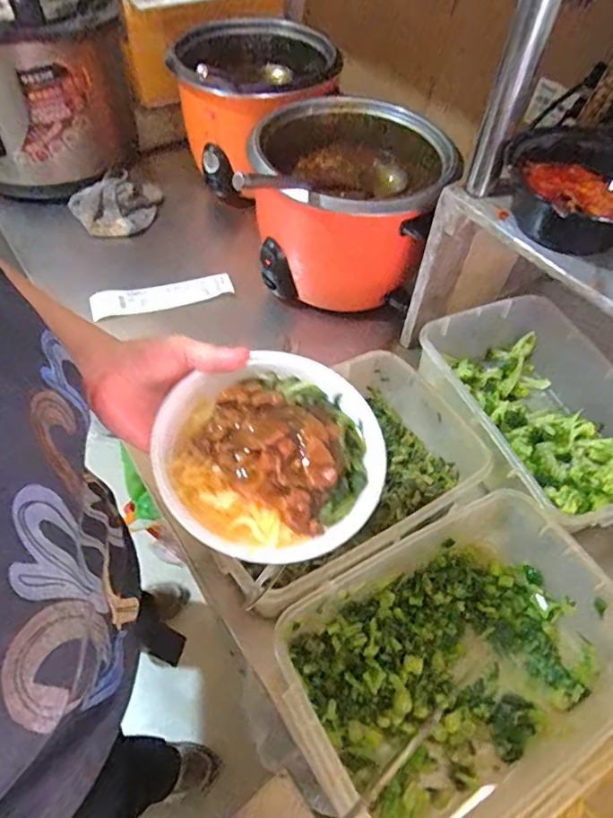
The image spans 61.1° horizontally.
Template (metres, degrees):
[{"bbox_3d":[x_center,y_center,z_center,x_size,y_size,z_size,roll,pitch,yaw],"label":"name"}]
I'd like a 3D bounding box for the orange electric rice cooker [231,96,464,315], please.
[{"bbox_3d":[0.056,-0.305,0.817,0.289,0.214,0.268,13,55,9],"label":"orange electric rice cooker"}]

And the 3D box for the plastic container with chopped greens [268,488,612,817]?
[{"bbox_3d":[0.150,0.216,0.488,0.306,0.108,0.210,-28,60,-20],"label":"plastic container with chopped greens"}]

